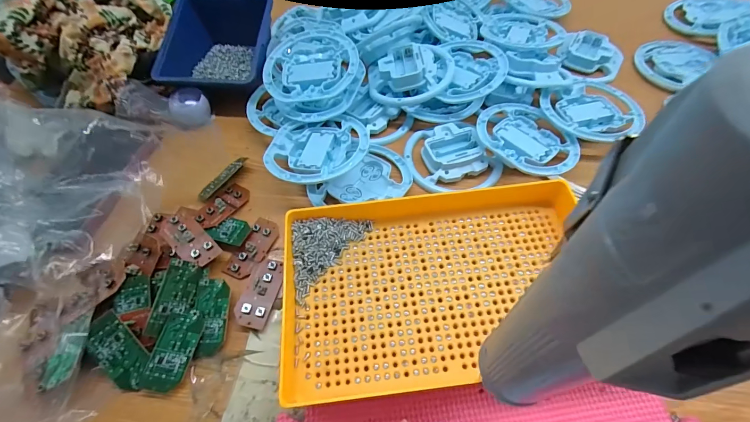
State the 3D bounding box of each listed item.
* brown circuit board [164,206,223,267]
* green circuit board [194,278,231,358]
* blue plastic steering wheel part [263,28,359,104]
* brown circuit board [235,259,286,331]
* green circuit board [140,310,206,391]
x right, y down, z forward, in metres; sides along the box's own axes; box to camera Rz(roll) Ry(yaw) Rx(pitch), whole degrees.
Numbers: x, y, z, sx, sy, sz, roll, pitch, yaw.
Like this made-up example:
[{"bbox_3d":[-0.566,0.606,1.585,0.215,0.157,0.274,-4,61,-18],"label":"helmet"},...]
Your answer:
[{"bbox_3d":[-0.171,0.023,0.307,0.030,0.013,0.068,-35,68,-31],"label":"brown circuit board"},{"bbox_3d":[-0.135,0.086,0.277,0.027,0.006,0.060,-2,60,0],"label":"green circuit board"},{"bbox_3d":[-0.069,-0.160,0.384,0.102,0.026,0.095,-3,69,7],"label":"blue plastic steering wheel part"},{"bbox_3d":[-0.097,0.069,0.288,0.028,0.006,0.058,11,61,8],"label":"brown circuit board"},{"bbox_3d":[-0.156,0.108,0.264,0.029,0.006,0.060,17,63,-7],"label":"green circuit board"}]

